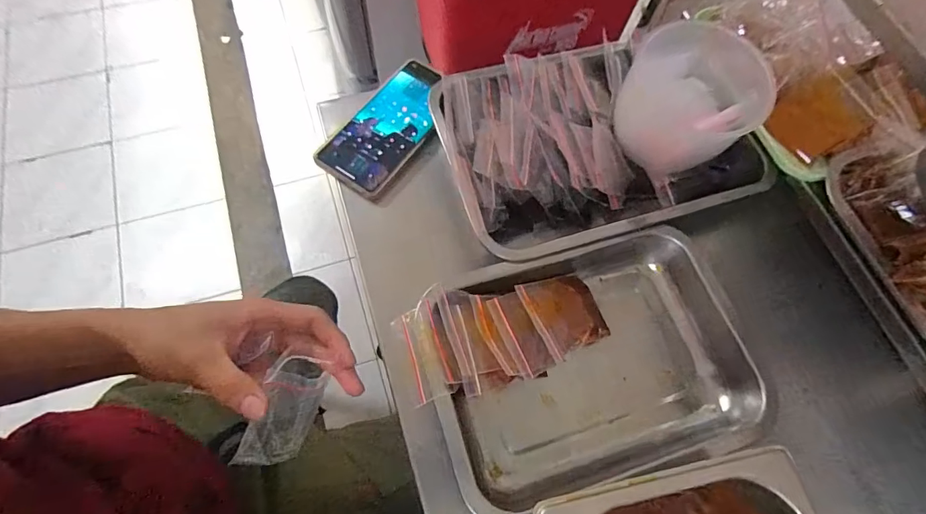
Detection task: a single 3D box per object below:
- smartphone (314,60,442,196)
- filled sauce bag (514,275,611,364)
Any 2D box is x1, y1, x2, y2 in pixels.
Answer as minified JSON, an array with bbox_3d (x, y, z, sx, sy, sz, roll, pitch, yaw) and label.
[{"bbox_3d":[-0.072,-0.136,0.477,0.074,0.012,0.157,33,69,11],"label":"smartphone"},{"bbox_3d":[0.086,0.049,0.399,0.083,0.012,0.067,-15,75,-38],"label":"filled sauce bag"}]

